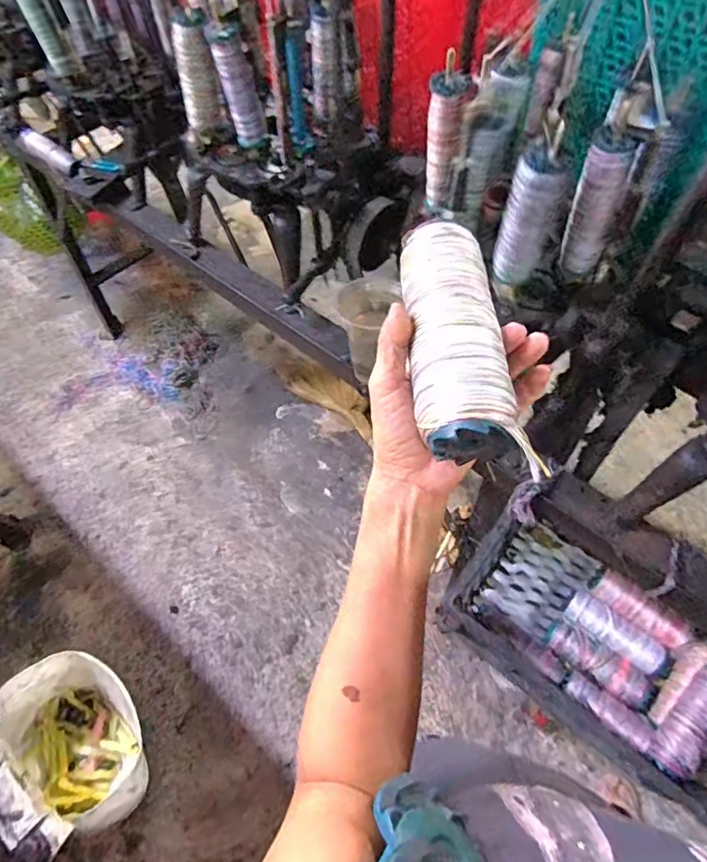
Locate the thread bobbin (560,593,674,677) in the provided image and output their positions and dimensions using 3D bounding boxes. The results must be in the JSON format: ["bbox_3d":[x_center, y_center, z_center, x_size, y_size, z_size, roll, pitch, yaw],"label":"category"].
[{"bbox_3d":[0.417,0.328,0.833,0.163,0.043,0.053,38,68,24],"label":"thread bobbin"}]

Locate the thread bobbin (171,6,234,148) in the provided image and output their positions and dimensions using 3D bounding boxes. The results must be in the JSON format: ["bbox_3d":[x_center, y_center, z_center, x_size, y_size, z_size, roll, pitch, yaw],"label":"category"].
[{"bbox_3d":[-0.243,-0.541,0.808,0.064,0.181,0.057,-20,59,-8],"label":"thread bobbin"}]

